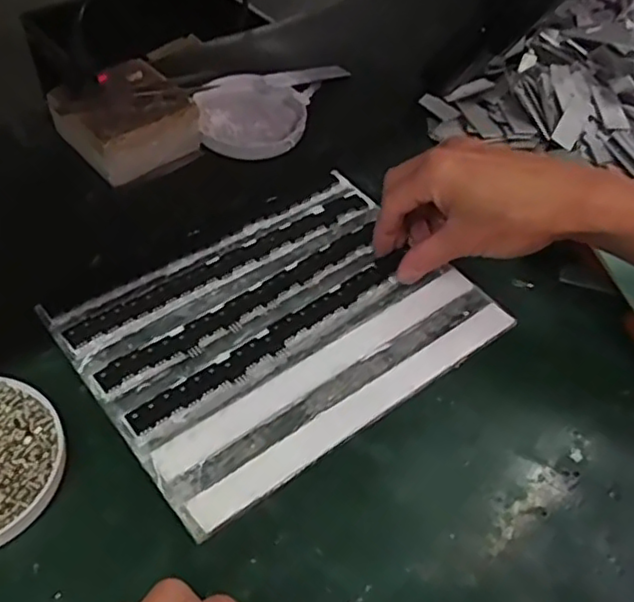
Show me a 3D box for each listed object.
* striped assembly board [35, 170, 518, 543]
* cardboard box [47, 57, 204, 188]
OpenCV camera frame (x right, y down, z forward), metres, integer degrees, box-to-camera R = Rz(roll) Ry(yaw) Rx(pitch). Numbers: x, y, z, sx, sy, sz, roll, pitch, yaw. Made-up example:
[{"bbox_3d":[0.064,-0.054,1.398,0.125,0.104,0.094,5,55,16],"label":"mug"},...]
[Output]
[{"bbox_3d":[-0.019,0.013,0.414,0.239,0.008,0.171,-29,60,-25],"label":"striped assembly board"},{"bbox_3d":[-0.152,-0.145,0.513,0.092,0.038,0.093,38,58,22],"label":"cardboard box"}]

